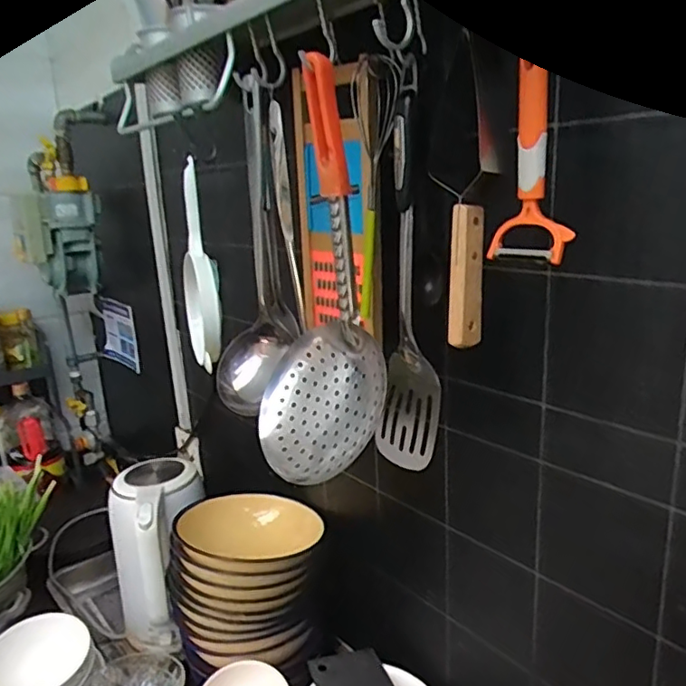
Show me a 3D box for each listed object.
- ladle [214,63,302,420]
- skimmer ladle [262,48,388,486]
[{"bbox_3d":[-0.092,-0.084,0.559,0.082,0.294,0.067,0,15,10],"label":"ladle"},{"bbox_3d":[-0.025,-0.050,0.496,0.107,0.312,0.108,-5,15,-8],"label":"skimmer ladle"}]

